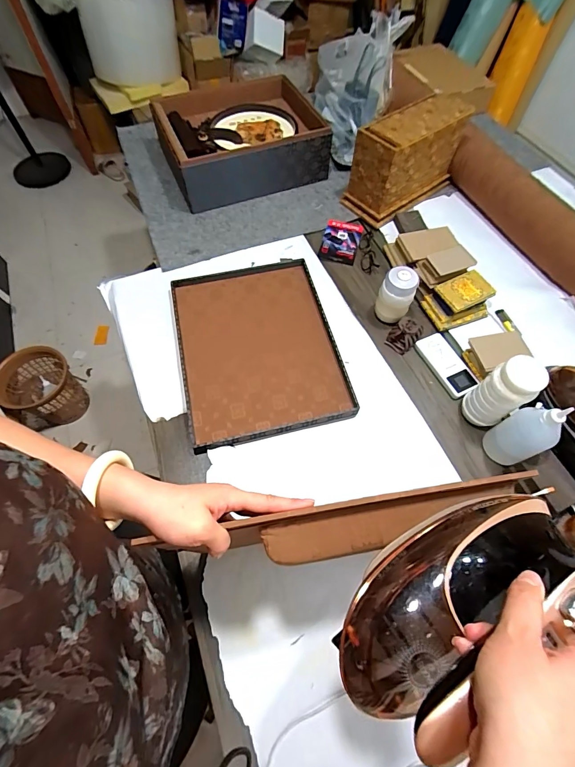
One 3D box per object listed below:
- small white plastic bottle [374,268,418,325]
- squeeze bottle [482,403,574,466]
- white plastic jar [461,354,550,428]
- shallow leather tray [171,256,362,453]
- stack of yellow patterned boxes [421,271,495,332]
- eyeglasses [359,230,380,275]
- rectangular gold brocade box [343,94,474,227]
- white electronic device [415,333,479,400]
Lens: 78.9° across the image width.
[{"bbox_3d":[0.248,-0.197,0.807,0.074,0.127,0.061,21,66,11],"label":"small white plastic bottle"},{"bbox_3d":[0.433,0.092,0.638,0.062,0.172,0.071,6,64,4],"label":"squeeze bottle"},{"bbox_3d":[0.410,0.017,0.673,0.072,0.170,0.080,10,64,6],"label":"white plastic jar"},{"bbox_3d":[-0.071,-0.097,0.810,0.343,0.026,0.445,-13,62,-7],"label":"shallow leather tray"},{"bbox_3d":[0.418,-0.201,0.851,0.146,0.056,0.103,-21,65,-9],"label":"stack of yellow patterned boxes"},{"bbox_3d":[0.220,-0.364,0.956,0.043,0.026,0.153,1,64,1],"label":"eyeglasses"},{"bbox_3d":[0.334,-0.638,0.987,0.344,0.208,0.143,-36,69,-16],"label":"rectangular gold brocade box"},{"bbox_3d":[0.362,-0.043,0.794,0.075,0.014,0.155,-25,66,-11],"label":"white electronic device"}]

